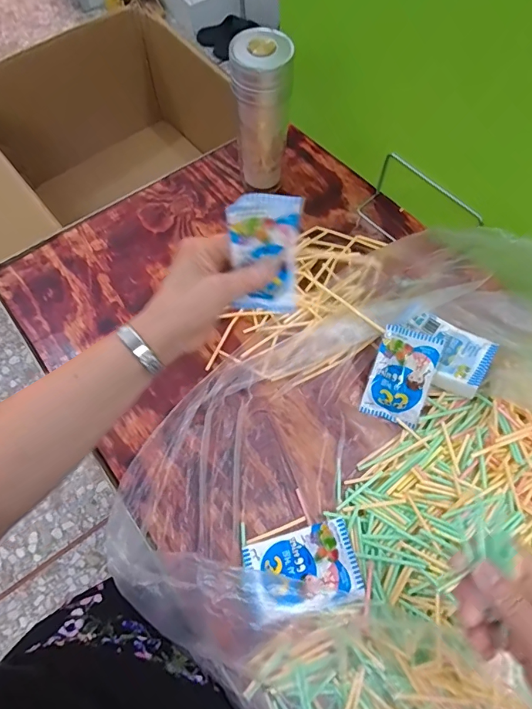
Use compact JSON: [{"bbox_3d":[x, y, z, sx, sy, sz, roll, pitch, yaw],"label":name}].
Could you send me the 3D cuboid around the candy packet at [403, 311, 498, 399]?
[{"bbox_3d":[0.201,-0.005,0.491,0.099,0.016,0.072,35,71,15],"label":"candy packet"}]

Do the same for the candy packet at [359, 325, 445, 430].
[{"bbox_3d":[0.150,0.025,0.486,0.062,0.010,0.103,19,101,13],"label":"candy packet"}]

